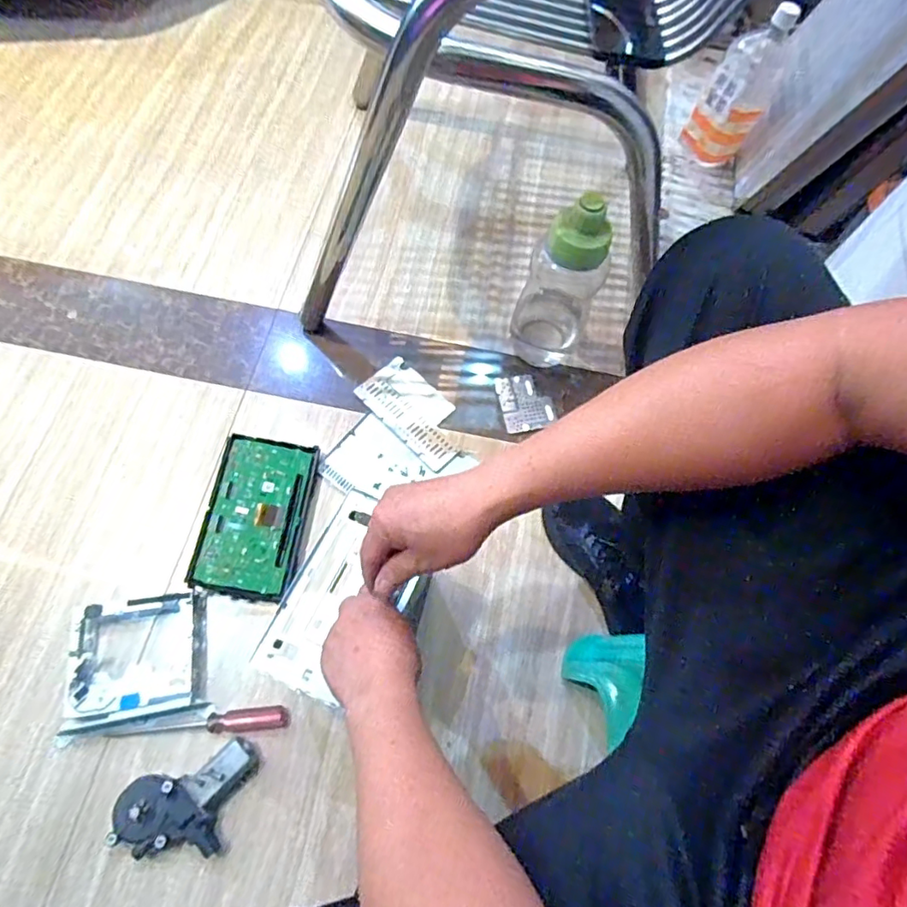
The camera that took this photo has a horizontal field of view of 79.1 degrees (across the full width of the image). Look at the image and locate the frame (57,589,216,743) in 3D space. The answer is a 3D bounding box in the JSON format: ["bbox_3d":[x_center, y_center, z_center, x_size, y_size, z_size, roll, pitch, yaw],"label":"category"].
[{"bbox_3d":[-0.373,0.246,0.651,0.155,0.020,0.152,-5,68,-5],"label":"frame"}]

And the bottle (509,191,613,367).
[{"bbox_3d":[0.151,-0.234,0.765,0.108,0.287,0.090,18,68,5],"label":"bottle"}]

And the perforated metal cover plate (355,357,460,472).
[{"bbox_3d":[-0.055,-0.064,0.825,0.179,0.013,0.094,43,72,13],"label":"perforated metal cover plate"}]

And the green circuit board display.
[{"bbox_3d":[-0.260,0.081,0.727,0.119,0.018,0.208,15,65,-15],"label":"green circuit board display"}]

